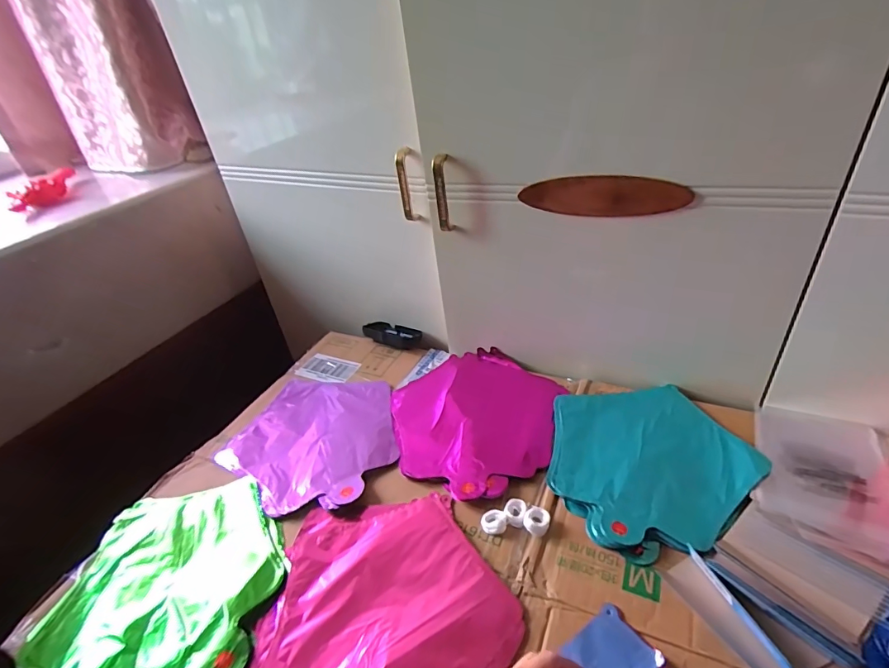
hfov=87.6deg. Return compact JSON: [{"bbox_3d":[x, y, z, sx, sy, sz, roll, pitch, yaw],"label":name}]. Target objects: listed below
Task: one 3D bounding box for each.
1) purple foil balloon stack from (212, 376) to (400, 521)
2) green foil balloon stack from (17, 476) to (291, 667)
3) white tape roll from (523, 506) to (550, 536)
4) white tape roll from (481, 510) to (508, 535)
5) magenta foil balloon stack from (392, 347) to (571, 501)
[{"bbox_3d":[-0.171,0.136,0.646,0.239,0.020,0.227,20,45,32],"label":"purple foil balloon stack"},{"bbox_3d":[-0.286,0.260,0.482,0.236,0.021,0.231,2,38,12],"label":"green foil balloon stack"},{"bbox_3d":[0.100,0.202,0.502,0.027,0.012,0.029,-4,37,3],"label":"white tape roll"},{"bbox_3d":[0.054,0.205,0.506,0.027,0.008,0.025,-4,37,3],"label":"white tape roll"},{"bbox_3d":[0.040,0.111,0.651,0.228,0.024,0.258,10,40,21],"label":"magenta foil balloon stack"}]

